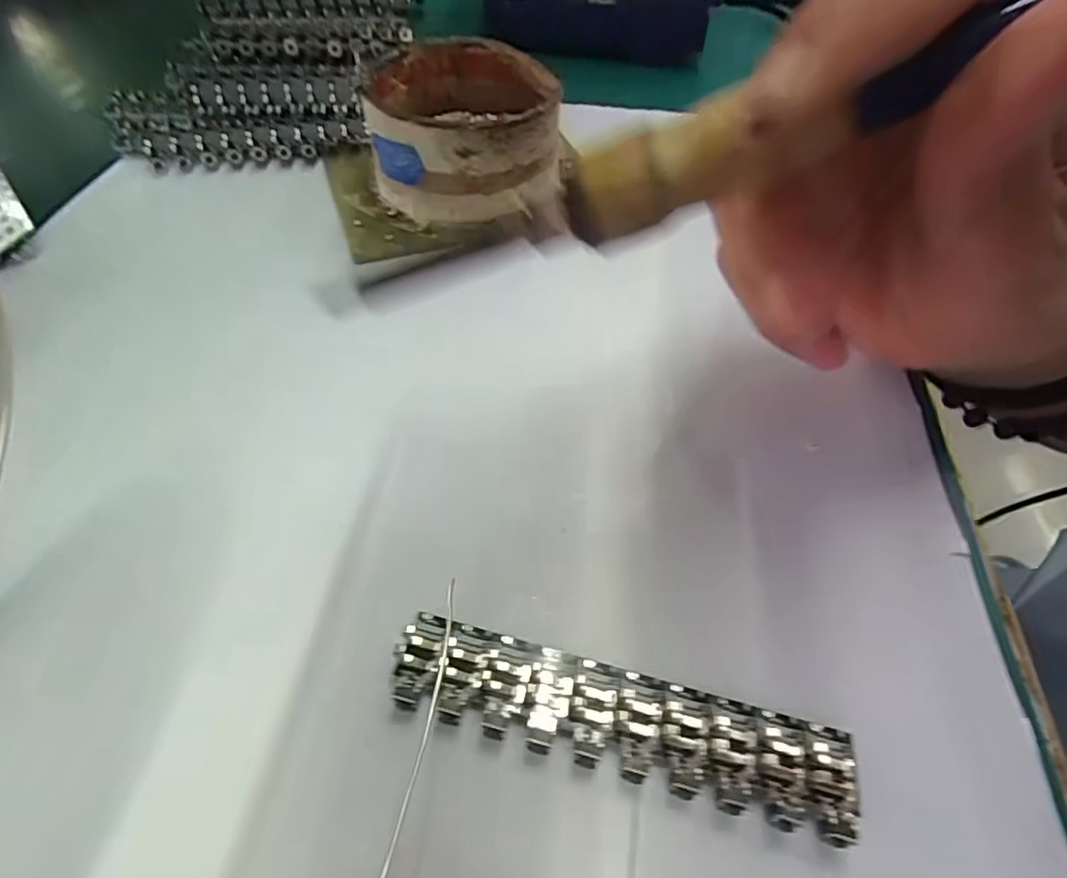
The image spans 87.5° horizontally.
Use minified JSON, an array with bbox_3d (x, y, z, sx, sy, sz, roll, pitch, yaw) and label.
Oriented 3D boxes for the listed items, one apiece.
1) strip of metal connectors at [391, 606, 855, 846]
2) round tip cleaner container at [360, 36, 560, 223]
[{"bbox_3d":[0.019,0.066,0.133,0.109,0.008,0.024,15,55,6],"label":"strip of metal connectors"},{"bbox_3d":[-0.030,-0.136,0.248,0.076,0.045,0.082,2,55,-3],"label":"round tip cleaner container"}]

